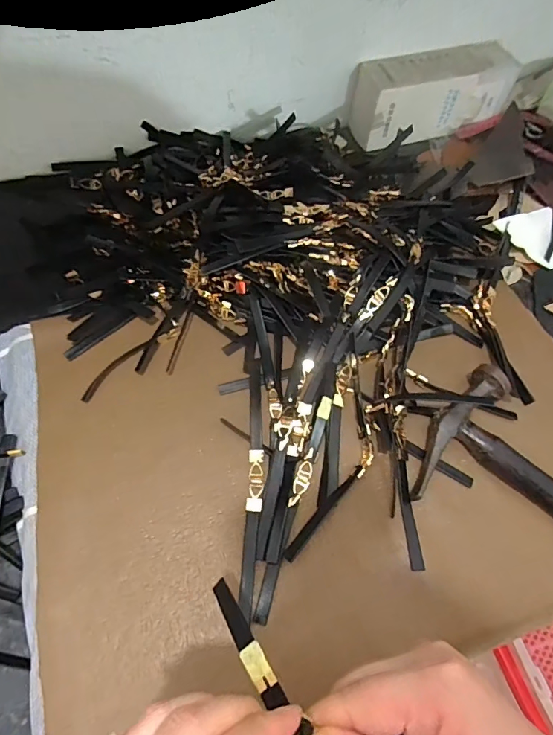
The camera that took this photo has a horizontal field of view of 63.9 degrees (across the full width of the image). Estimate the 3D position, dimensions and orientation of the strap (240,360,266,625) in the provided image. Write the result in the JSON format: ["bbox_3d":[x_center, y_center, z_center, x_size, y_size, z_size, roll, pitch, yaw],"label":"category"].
[{"bbox_3d":[-0.018,0.085,0.363,0.015,0.009,0.204,2,62,-3],"label":"strap"}]

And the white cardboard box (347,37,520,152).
[{"bbox_3d":[0.208,-0.369,0.597,0.211,0.083,0.082,-16,65,-12],"label":"white cardboard box"}]

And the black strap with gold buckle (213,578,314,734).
[{"bbox_3d":[-0.012,0.145,0.226,0.011,0.007,0.090,-33,33,-17],"label":"black strap with gold buckle"}]

